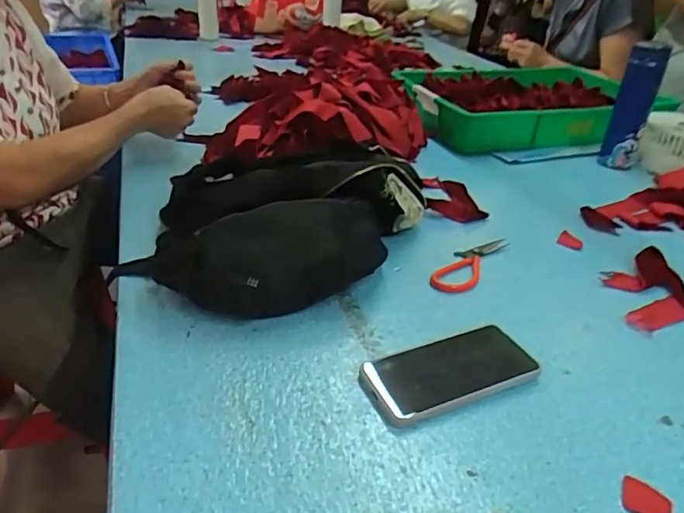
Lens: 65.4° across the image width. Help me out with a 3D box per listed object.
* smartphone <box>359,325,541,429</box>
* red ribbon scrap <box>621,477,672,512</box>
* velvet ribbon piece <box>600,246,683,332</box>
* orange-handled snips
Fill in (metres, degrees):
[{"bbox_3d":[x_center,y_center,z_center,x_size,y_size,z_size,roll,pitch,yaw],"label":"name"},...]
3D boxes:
[{"bbox_3d":[0.102,0.111,0.514,0.163,0.013,0.080,-11,34,-20],"label":"smartphone"},{"bbox_3d":[0.235,0.187,0.410,0.034,0.004,0.032,2,32,-1],"label":"red ribbon scrap"},{"bbox_3d":[0.374,0.036,0.651,0.090,0.021,0.148,4,32,2],"label":"velvet ribbon piece"},{"bbox_3d":[0.169,0.006,0.701,0.050,0.005,0.162,22,37,28],"label":"orange-handled snips"}]

